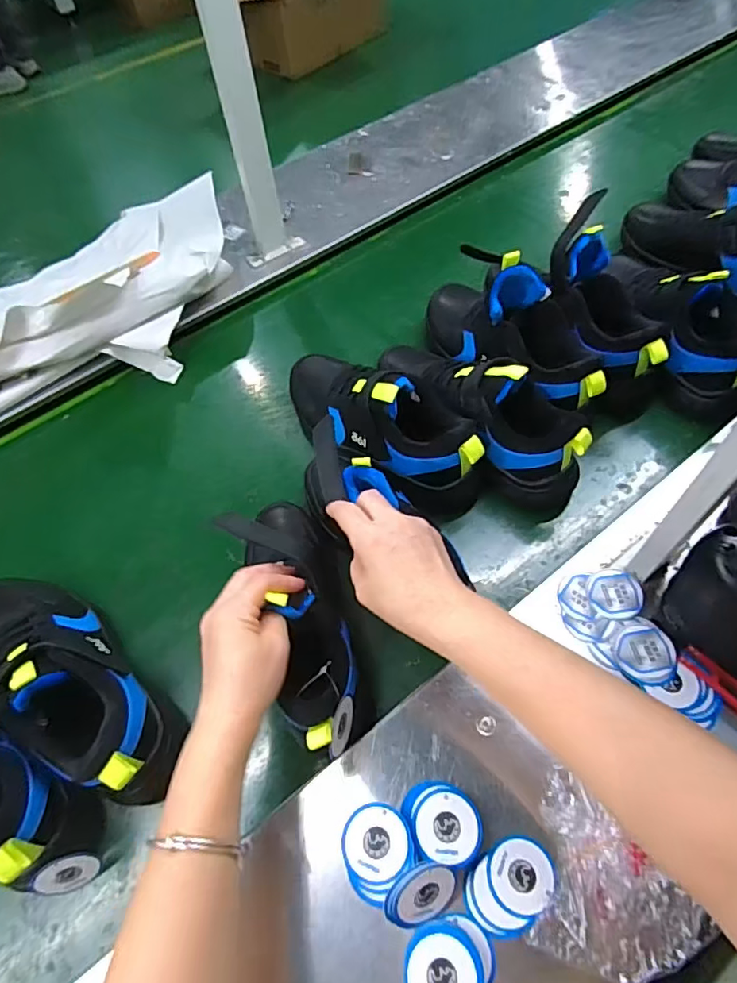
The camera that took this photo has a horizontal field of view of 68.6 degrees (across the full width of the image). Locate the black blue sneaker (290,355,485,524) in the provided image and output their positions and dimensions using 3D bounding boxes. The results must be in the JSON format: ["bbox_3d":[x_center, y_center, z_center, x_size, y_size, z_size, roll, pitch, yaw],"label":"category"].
[{"bbox_3d":[0.008,-0.084,0.595,0.261,0.120,0.088,33,65,23],"label":"black blue sneaker"}]

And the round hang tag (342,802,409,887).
[{"bbox_3d":[0.005,0.257,0.395,0.047,0.004,0.048,-2,57,3],"label":"round hang tag"}]

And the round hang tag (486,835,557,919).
[{"bbox_3d":[0.113,0.284,0.400,0.048,0.006,0.047,-2,57,3],"label":"round hang tag"}]

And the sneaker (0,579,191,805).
[{"bbox_3d":[-0.276,0.161,0.480,0.266,0.107,0.089,37,66,24],"label":"sneaker"}]

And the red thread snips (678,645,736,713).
[{"bbox_3d":[0.294,0.159,0.448,0.017,0.012,0.069,-34,61,-17],"label":"red thread snips"}]

